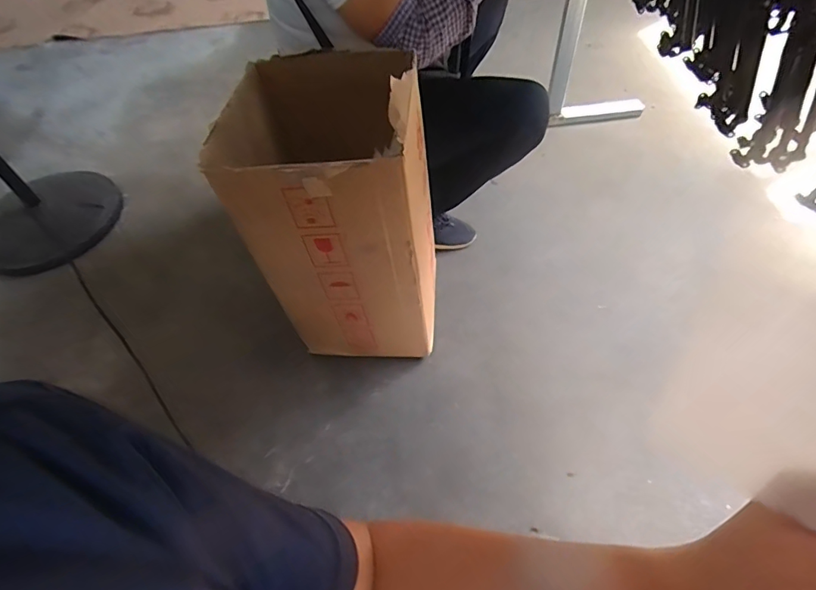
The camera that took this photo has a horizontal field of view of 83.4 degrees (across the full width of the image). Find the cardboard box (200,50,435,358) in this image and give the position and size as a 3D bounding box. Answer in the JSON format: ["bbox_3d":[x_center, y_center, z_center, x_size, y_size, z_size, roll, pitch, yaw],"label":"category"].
[{"bbox_3d":[-0.116,-0.136,0.876,0.327,0.522,0.293,1,54,5],"label":"cardboard box"}]

